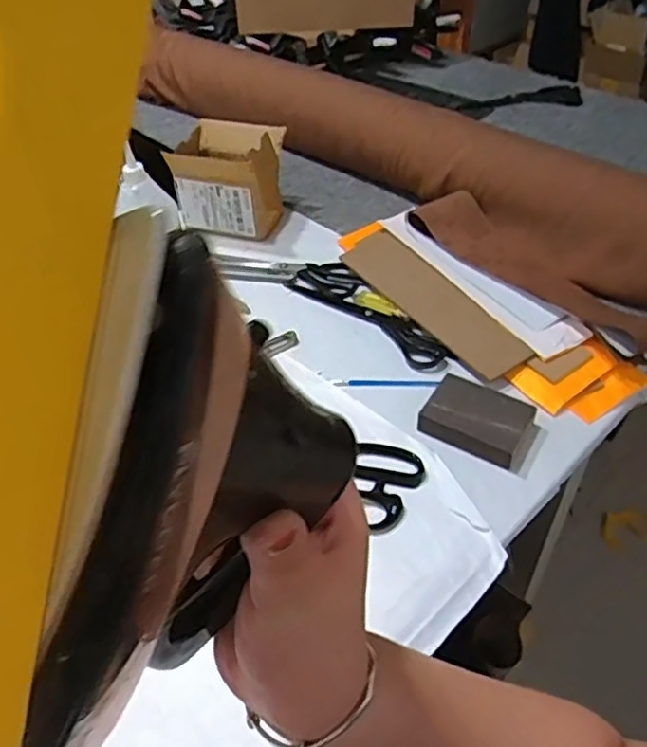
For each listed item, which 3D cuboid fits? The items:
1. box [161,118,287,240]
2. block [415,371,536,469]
[{"bbox_3d":[-0.131,-0.271,0.890,0.140,0.118,0.094,7,45,11],"label":"box"},{"bbox_3d":[0.154,0.044,0.631,0.102,0.023,0.071,23,50,25],"label":"block"}]

